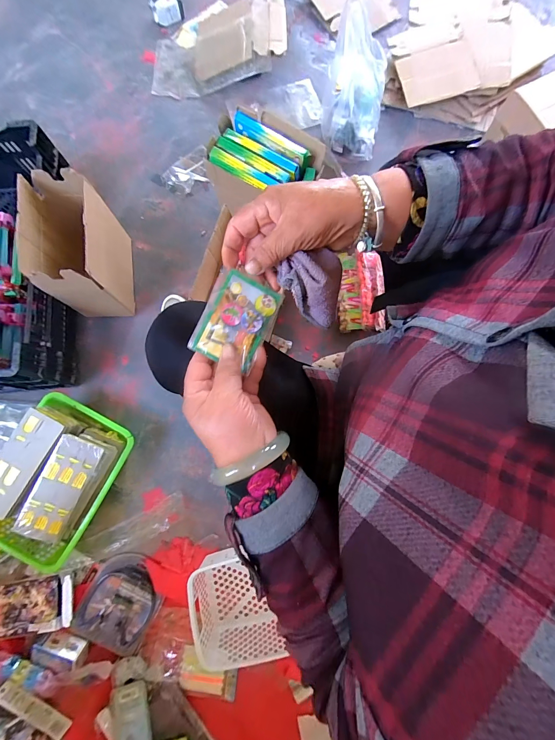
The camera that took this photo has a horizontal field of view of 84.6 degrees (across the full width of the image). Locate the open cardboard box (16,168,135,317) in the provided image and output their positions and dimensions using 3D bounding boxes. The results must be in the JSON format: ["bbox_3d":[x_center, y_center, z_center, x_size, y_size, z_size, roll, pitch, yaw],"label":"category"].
[{"bbox_3d":[-0.456,-0.275,0.728,0.149,0.223,0.258,-11,78,-3],"label":"open cardboard box"}]

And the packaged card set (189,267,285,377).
[{"bbox_3d":[-0.037,-0.048,0.285,0.062,0.007,0.083,24,84,-14],"label":"packaged card set"}]

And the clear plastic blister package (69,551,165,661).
[{"bbox_3d":[-0.343,0.507,0.670,0.158,0.029,0.173,25,79,5],"label":"clear plastic blister package"}]

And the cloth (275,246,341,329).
[{"bbox_3d":[0.031,-0.078,0.291,0.061,0.072,0.034,17,78,3],"label":"cloth"}]

